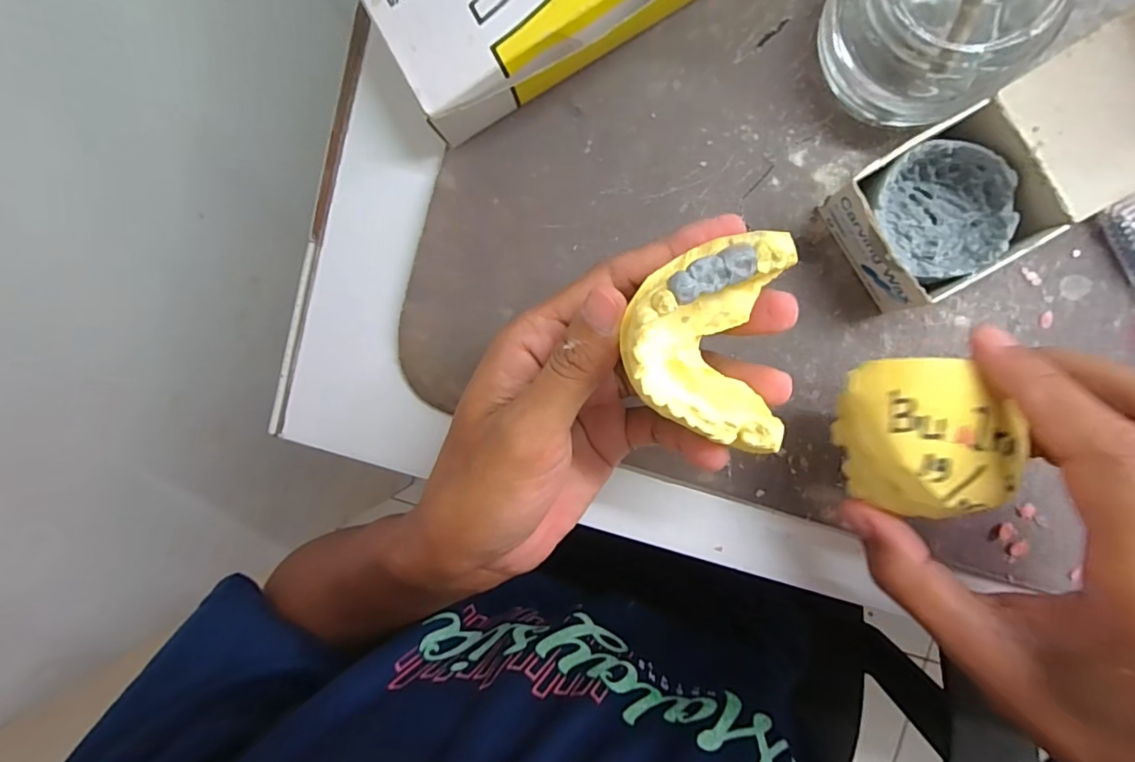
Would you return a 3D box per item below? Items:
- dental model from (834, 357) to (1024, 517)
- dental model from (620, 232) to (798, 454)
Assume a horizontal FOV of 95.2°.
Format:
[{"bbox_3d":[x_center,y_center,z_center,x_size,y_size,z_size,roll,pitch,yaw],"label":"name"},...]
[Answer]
[{"bbox_3d":[0.120,0.018,0.171,0.051,0.022,0.051,-4,93,7],"label":"dental model"},{"bbox_3d":[0.041,-0.011,0.156,0.046,0.022,0.063,0,93,7],"label":"dental model"}]

